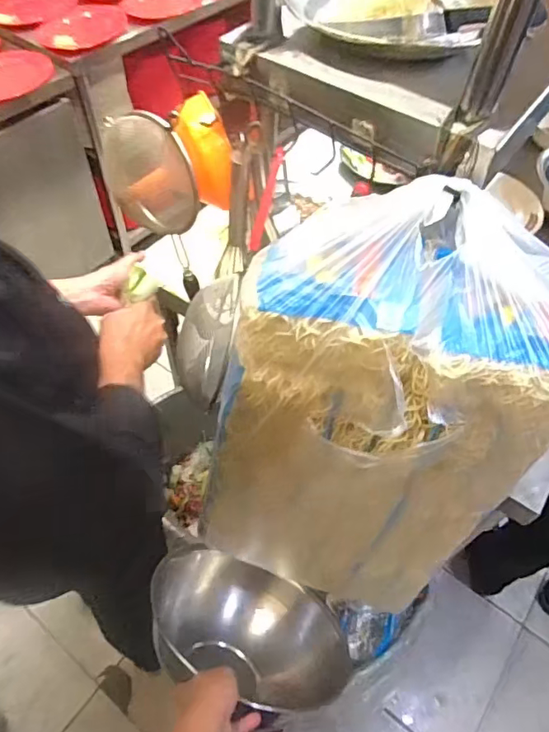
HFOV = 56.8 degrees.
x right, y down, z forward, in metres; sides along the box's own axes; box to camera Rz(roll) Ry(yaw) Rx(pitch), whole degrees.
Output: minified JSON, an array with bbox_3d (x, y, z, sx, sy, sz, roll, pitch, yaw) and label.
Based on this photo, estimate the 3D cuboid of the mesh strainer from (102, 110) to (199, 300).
[{"bbox_3d":[-0.155,-0.217,0.691,0.134,0.216,0.056,32,60,18],"label":"mesh strainer"}]

